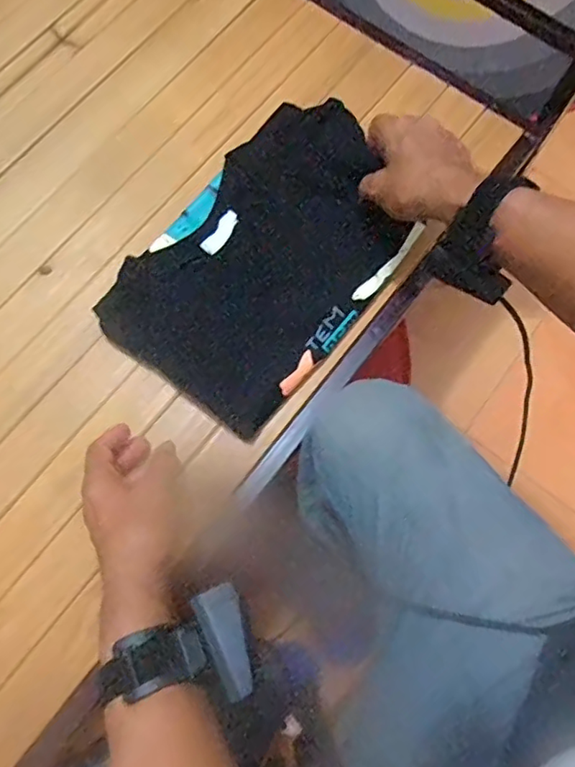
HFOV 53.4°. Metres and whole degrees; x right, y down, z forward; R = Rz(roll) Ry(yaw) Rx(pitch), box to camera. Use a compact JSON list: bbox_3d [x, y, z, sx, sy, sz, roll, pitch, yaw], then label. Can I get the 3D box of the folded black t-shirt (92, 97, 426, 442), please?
[{"bbox_3d":[-0.017,-0.126,0.570,0.207,0.025,0.314,36,82,10],"label":"folded black t-shirt"}]

